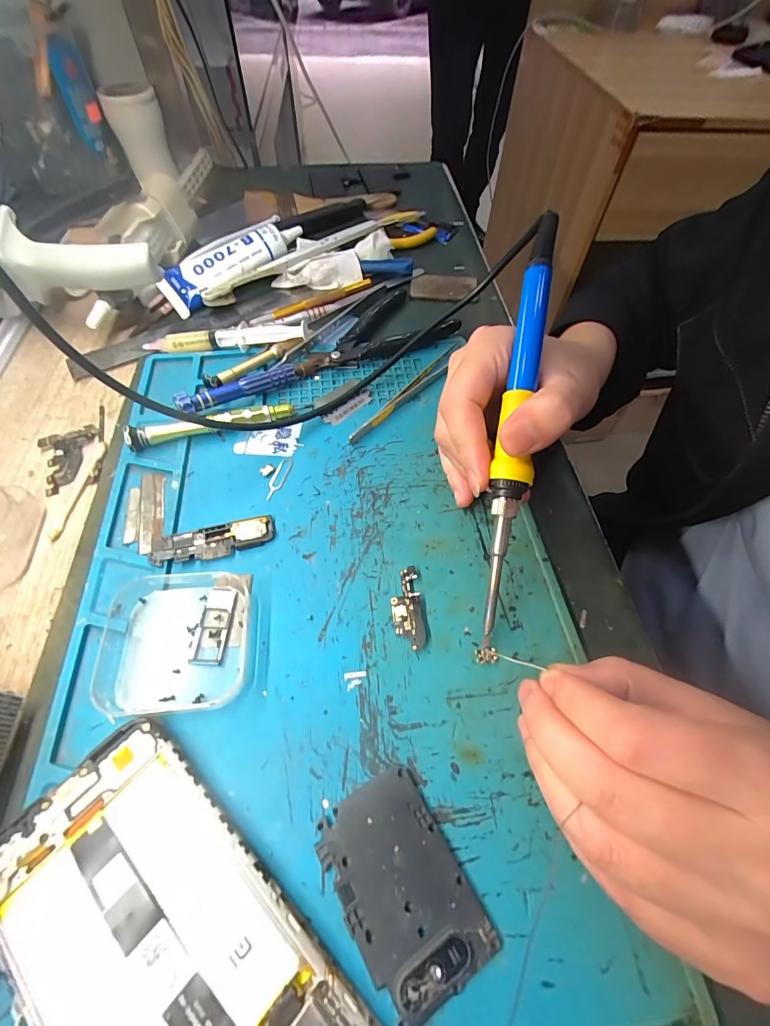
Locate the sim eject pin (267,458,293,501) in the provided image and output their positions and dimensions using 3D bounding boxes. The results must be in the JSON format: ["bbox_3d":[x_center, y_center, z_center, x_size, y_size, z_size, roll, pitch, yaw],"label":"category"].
[{"bbox_3d":[-0.067,-0.022,0.257,0.008,0.004,0.033,20,60,1],"label":"sim eject pin"}]

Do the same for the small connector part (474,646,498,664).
[{"bbox_3d":[0.050,0.070,0.200,0.010,0.004,0.007,-5,58,-5],"label":"small connector part"}]

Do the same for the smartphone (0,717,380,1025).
[{"bbox_3d":[-0.069,0.155,0.138,0.161,0.013,0.072,37,64,20],"label":"smartphone"}]

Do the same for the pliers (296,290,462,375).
[{"bbox_3d":[-0.016,-0.152,0.331,0.133,0.010,0.077,-23,61,-15],"label":"pliers"}]

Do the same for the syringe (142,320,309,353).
[{"bbox_3d":[-0.123,-0.135,0.314,0.128,0.023,0.017,-1,58,-2],"label":"syringe"}]

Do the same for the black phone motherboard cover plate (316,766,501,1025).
[{"bbox_3d":[0.006,0.140,0.155,0.043,0.005,0.066,-28,62,-18],"label":"black phone motherboard cover plate"}]

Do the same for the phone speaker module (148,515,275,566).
[{"bbox_3d":[-0.096,0.016,0.230,0.065,0.005,0.020,-15,59,-11],"label":"phone speaker module"}]

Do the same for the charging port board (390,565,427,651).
[{"bbox_3d":[0.012,0.049,0.212,0.015,0.005,0.042,-6,58,-5],"label":"charging port board"}]

